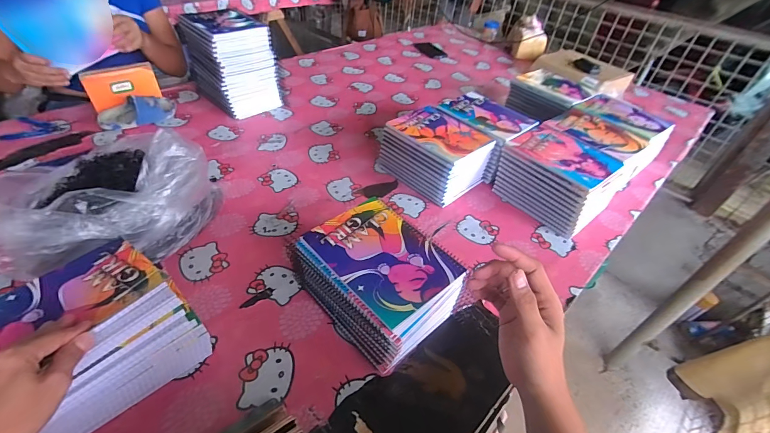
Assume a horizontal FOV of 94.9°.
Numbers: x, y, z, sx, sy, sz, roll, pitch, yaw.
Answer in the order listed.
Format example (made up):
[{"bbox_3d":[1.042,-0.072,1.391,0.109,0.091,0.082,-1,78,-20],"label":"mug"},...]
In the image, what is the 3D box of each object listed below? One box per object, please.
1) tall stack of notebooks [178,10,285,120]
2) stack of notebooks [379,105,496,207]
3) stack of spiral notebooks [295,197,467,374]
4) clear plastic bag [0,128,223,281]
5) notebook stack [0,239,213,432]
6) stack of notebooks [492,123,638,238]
[{"bbox_3d":[-0.419,-0.420,0.981,0.209,0.215,0.169,36,50,29],"label":"tall stack of notebooks"},{"bbox_3d":[0.116,-0.142,0.806,0.155,0.117,0.199,-29,53,-33],"label":"stack of notebooks"},{"bbox_3d":[-0.006,0.098,0.536,0.157,0.123,0.209,-30,53,-33],"label":"stack of spiral notebooks"},{"bbox_3d":[-0.449,-0.035,0.600,0.289,0.155,0.249,-14,46,-21],"label":"clear plastic bag"},{"bbox_3d":[-0.370,0.151,0.444,0.170,0.120,0.199,33,49,27],"label":"notebook stack"},{"bbox_3d":[0.371,-0.085,0.770,0.170,0.116,0.214,-24,50,-29],"label":"stack of notebooks"}]

